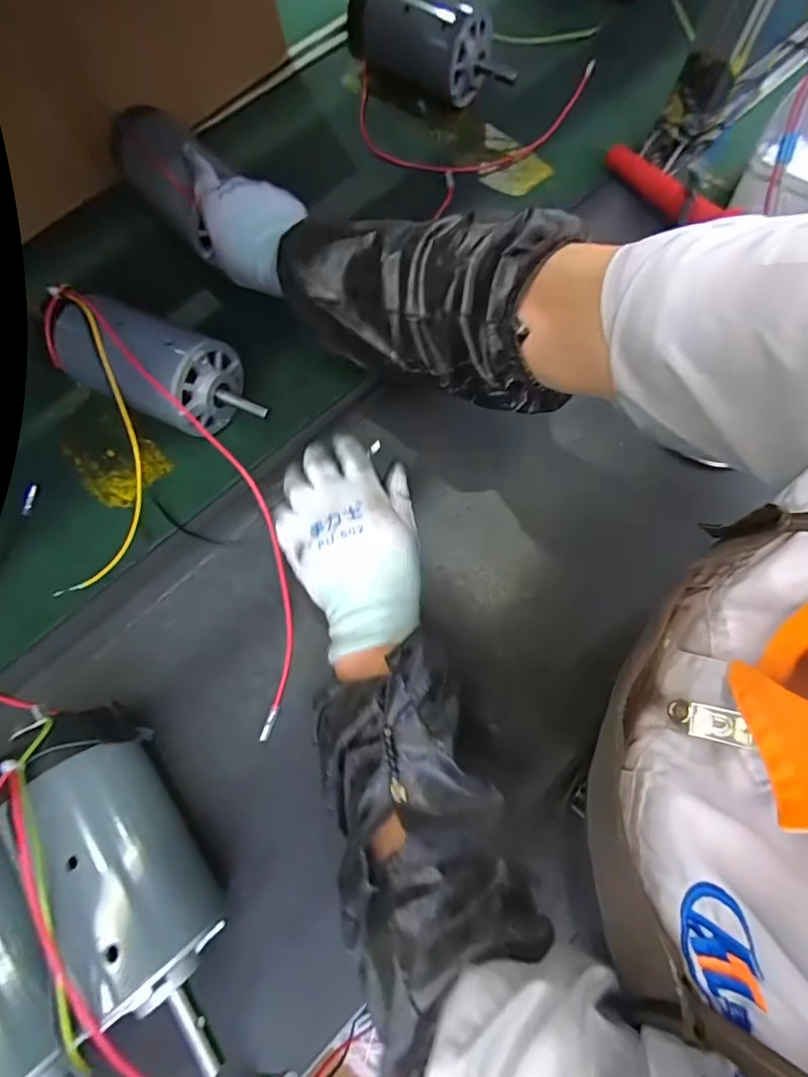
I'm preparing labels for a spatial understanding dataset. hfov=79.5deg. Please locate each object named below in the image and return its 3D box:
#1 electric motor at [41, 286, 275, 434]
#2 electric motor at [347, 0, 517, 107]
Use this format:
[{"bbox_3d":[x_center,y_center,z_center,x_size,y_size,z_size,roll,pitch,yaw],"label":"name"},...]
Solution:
[{"bbox_3d":[-0.205,-0.141,0.411,0.185,0.090,0.078,23,73,10],"label":"electric motor"},{"bbox_3d":[0.032,-0.574,0.557,0.210,0.077,0.086,27,73,12],"label":"electric motor"}]

